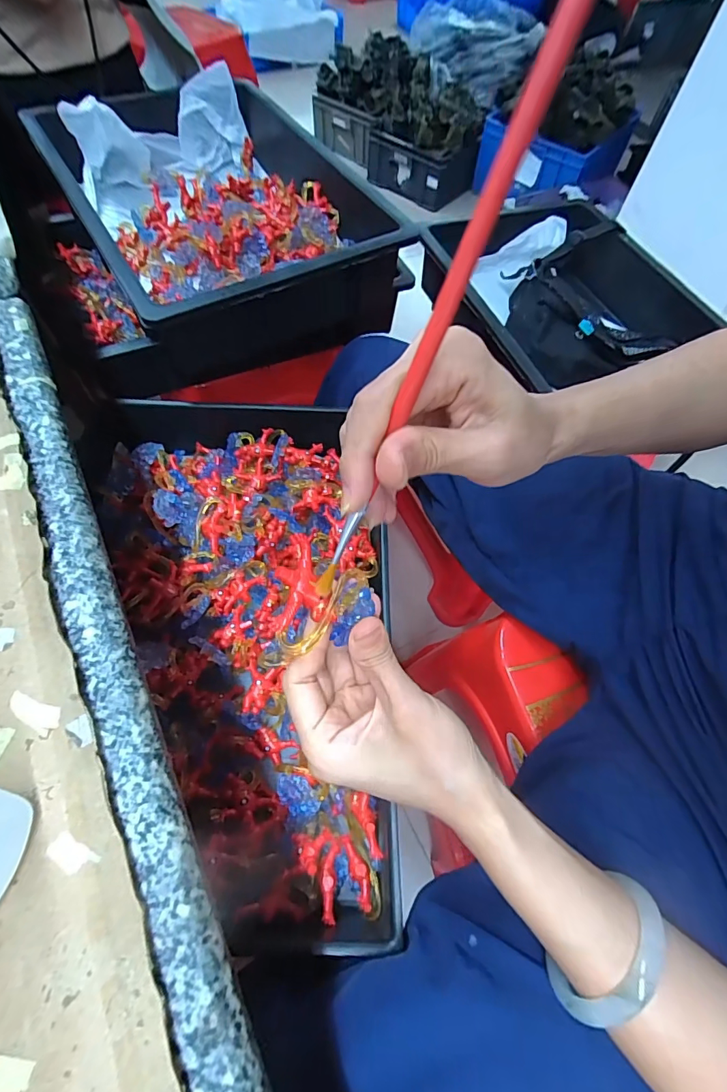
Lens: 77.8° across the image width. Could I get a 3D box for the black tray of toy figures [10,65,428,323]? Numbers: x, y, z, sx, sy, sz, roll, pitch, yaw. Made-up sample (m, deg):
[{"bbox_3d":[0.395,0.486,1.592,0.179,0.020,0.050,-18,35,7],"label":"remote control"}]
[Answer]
[{"bbox_3d":[-0.190,-0.430,0.567,0.300,0.103,0.481,-28,67,-17],"label":"black tray of toy figures"}]

